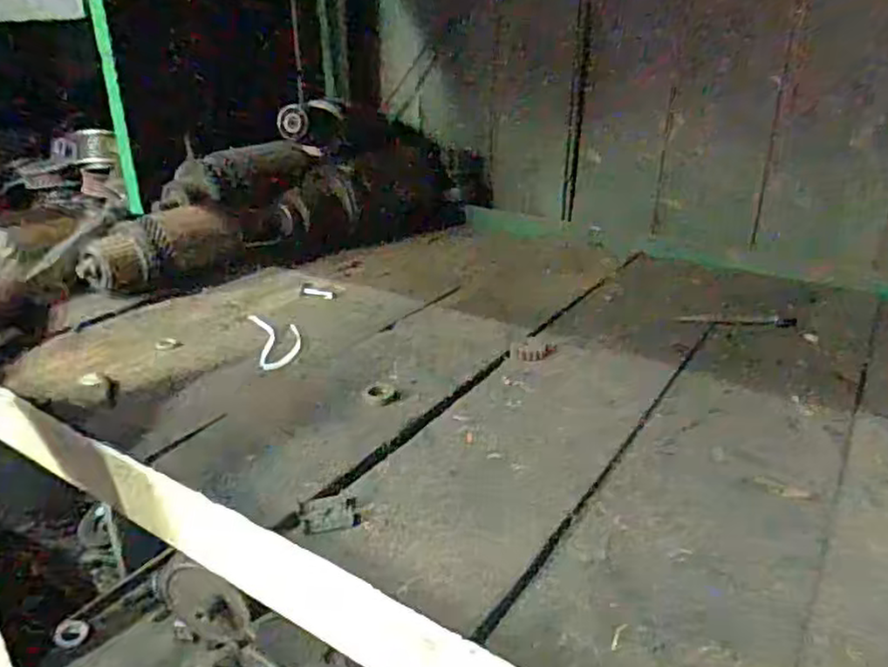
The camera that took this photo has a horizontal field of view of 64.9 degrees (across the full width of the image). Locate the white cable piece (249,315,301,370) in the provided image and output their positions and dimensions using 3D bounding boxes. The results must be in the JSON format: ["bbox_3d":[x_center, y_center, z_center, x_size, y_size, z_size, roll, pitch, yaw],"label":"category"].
[{"bbox_3d":[-0.107,0.000,0.448,0.027,0.004,0.088,-9,27,-16],"label":"white cable piece"}]

